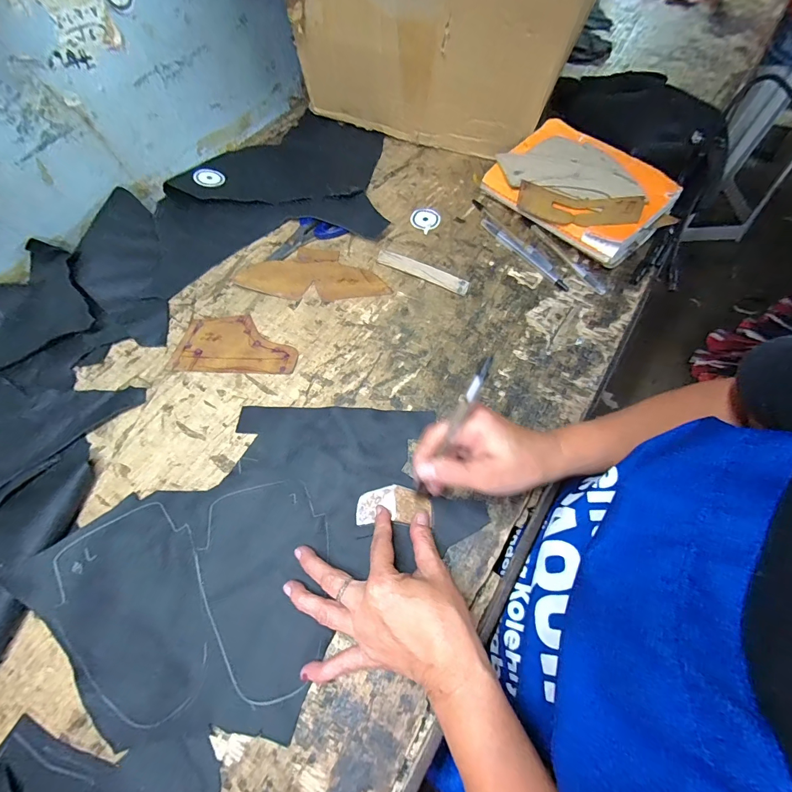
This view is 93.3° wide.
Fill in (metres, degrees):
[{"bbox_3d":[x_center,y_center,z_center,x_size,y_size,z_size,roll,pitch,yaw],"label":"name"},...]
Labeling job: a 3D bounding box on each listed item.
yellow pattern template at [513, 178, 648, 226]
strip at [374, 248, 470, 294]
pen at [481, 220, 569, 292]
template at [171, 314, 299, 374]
[{"bbox_3d":[0.217,-0.227,0.448,0.139,0.009,0.046,15,83,15],"label":"yellow pattern template"},{"bbox_3d":[0.032,-0.156,0.463,0.122,0.004,0.023,27,67,13],"label":"strip"},{"bbox_3d":[0.159,-0.179,0.468,0.014,0.006,0.143,-35,69,-15],"label":"pen"},{"bbox_3d":[-0.176,-0.060,0.422,0.132,0.004,0.074,2,64,2],"label":"template"}]

